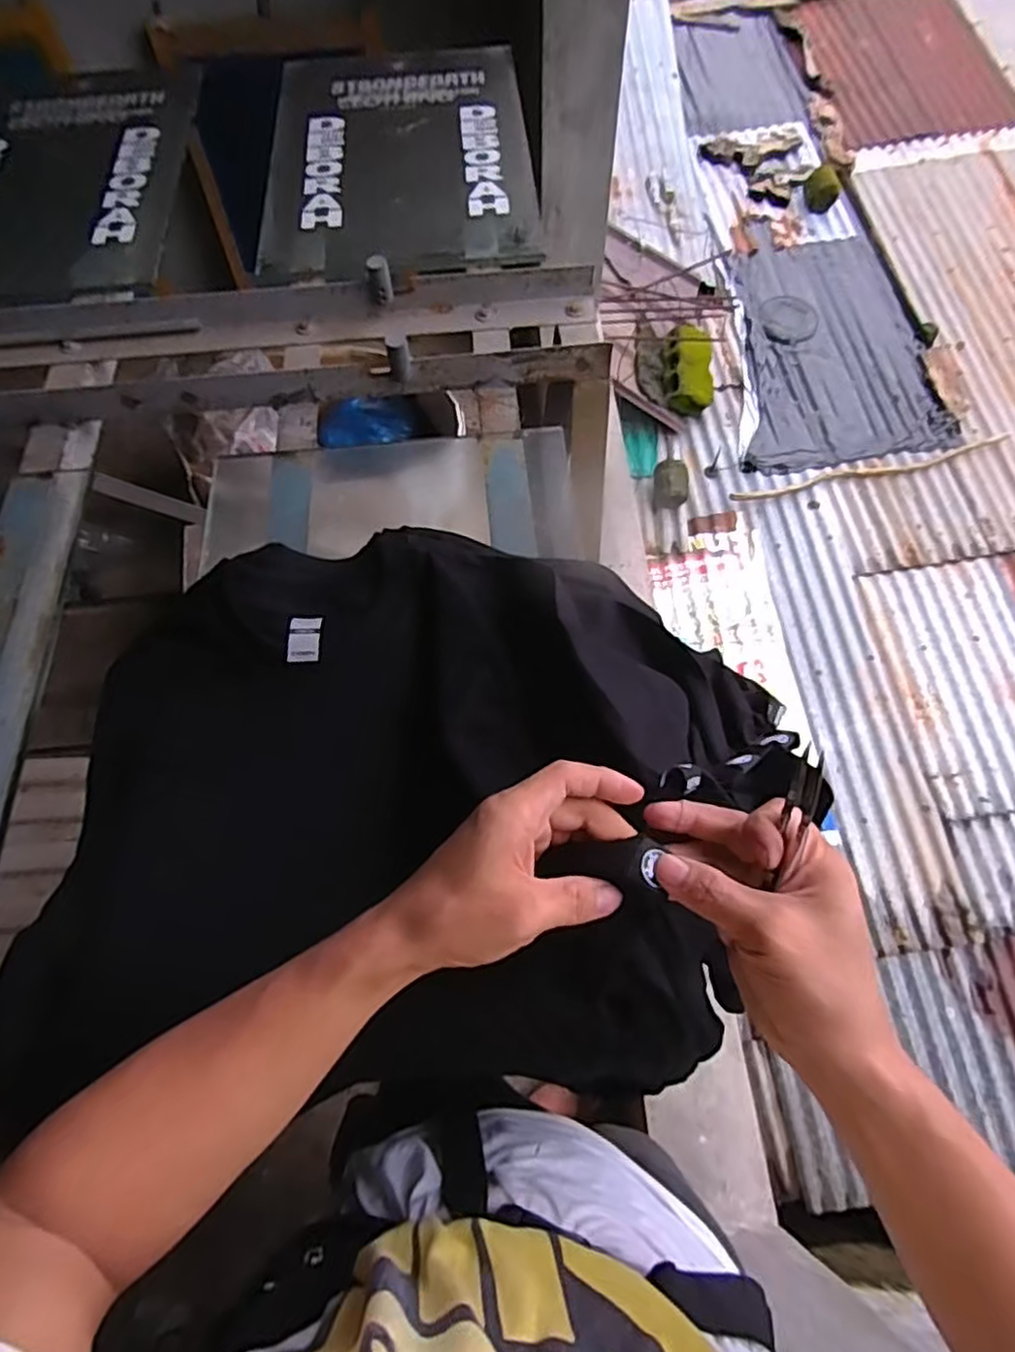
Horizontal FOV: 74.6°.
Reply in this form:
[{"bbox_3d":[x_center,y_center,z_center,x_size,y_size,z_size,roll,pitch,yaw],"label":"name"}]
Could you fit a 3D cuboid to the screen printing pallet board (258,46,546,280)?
[{"bbox_3d":[-0.180,-0.882,1.106,0.426,0.010,0.677,-5,64,0],"label":"screen printing pallet board"}]

